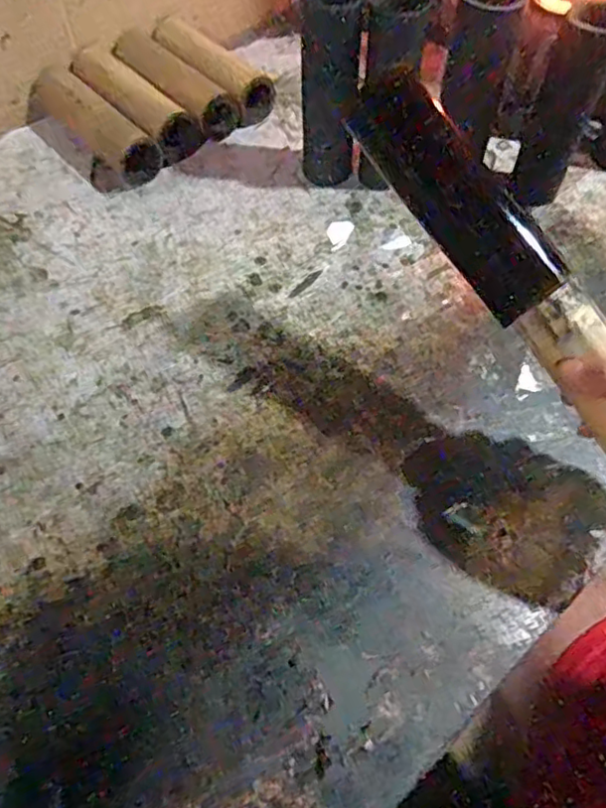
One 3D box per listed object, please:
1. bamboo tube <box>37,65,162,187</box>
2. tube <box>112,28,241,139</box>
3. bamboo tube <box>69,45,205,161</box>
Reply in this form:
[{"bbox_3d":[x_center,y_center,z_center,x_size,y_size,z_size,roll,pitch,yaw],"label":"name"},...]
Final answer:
[{"bbox_3d":[-0.228,-0.304,0.668,0.051,0.054,0.176,-38,64,-23],"label":"bamboo tube"},{"bbox_3d":[-0.152,-0.364,0.707,0.181,0.054,0.057,40,64,23],"label":"tube"},{"bbox_3d":[-0.195,-0.337,0.694,0.061,0.054,0.186,-39,65,-24],"label":"bamboo tube"}]

